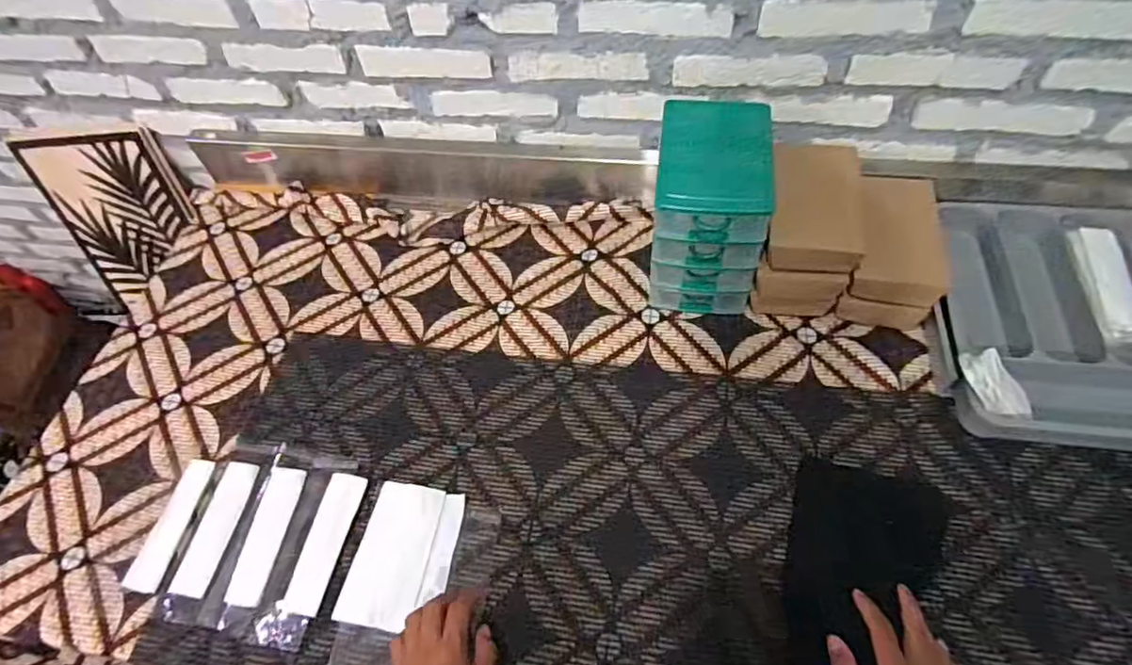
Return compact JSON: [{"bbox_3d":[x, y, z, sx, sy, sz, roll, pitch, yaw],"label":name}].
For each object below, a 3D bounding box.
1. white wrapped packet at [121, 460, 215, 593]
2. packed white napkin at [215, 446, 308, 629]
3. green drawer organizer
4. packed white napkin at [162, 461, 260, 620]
[{"bbox_3d":[-0.481,0.231,0.719,0.046,0.016,0.153,6,56,9],"label":"white wrapped packet"},{"bbox_3d":[-0.357,0.237,0.700,0.055,0.006,0.198,4,56,8],"label":"packed white napkin"},{"bbox_3d":[0.186,-0.155,0.791,0.134,0.234,0.166,1,56,6],"label":"green drawer organizer"},{"bbox_3d":[-0.423,0.242,0.704,0.053,0.006,0.179,3,56,7],"label":"packed white napkin"}]

